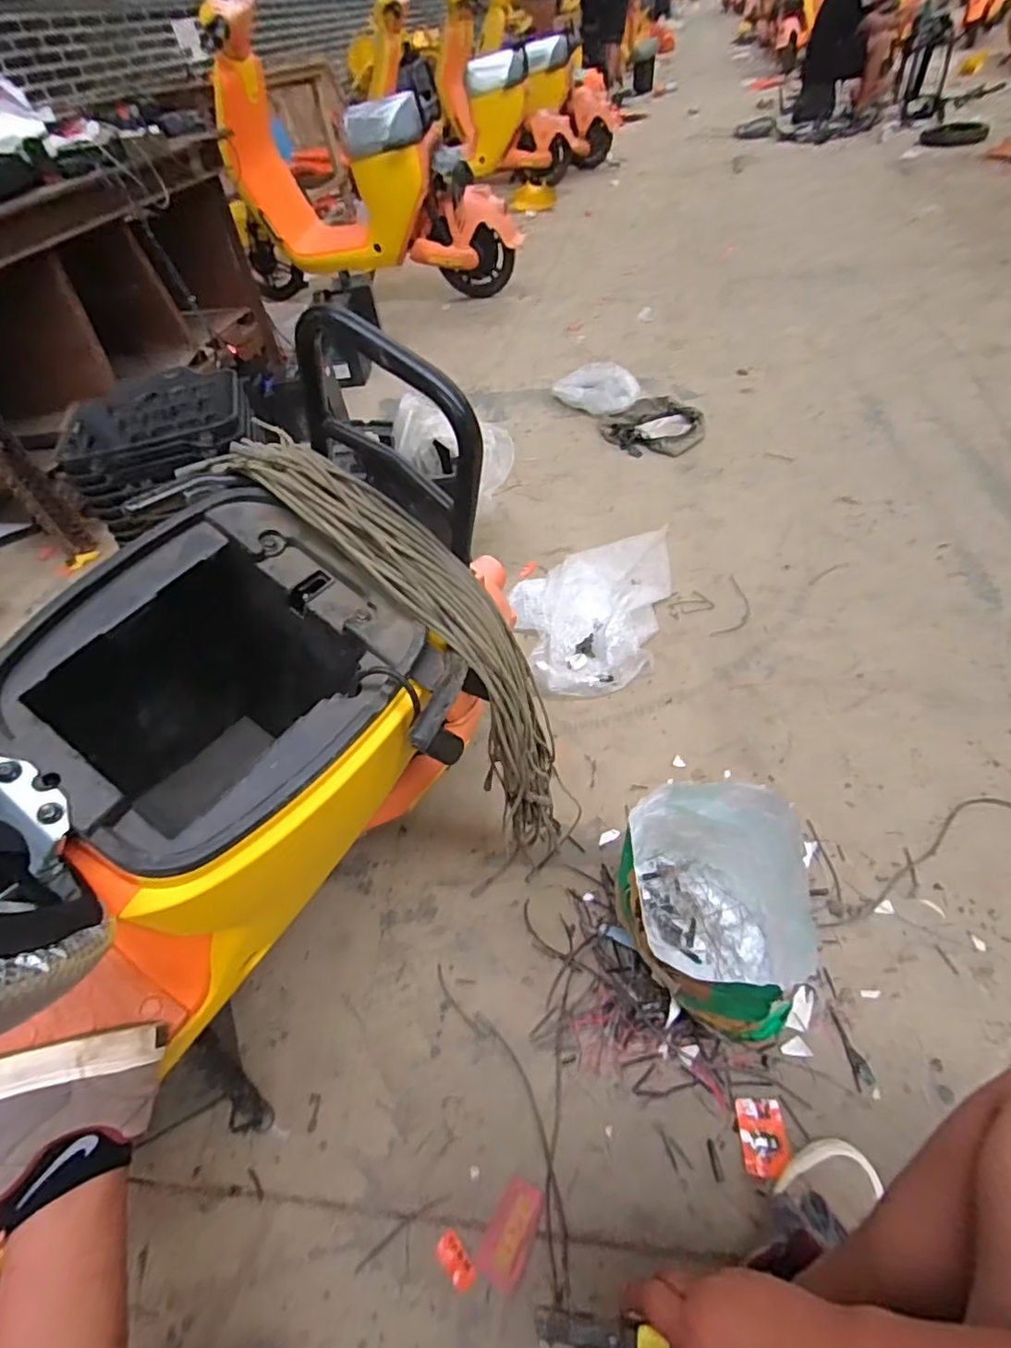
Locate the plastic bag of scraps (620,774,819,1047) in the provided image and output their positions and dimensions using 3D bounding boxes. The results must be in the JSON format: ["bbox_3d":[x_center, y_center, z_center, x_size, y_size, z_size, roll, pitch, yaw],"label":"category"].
[{"bbox_3d":[0.244,0.286,0.727,0.192,0.254,0.225,-1,50,6],"label":"plastic bag of scraps"}]

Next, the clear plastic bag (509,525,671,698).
[{"bbox_3d":[0.178,-0.164,1.250,0.321,0.056,0.500,7,52,12],"label":"clear plastic bag"}]

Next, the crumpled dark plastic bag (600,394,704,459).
[{"bbox_3d":[0.453,-0.732,1.724,0.300,0.034,0.261,-37,56,-22],"label":"crumpled dark plastic bag"}]

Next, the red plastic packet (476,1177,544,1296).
[{"bbox_3d":[0.007,0.614,0.644,0.044,0.004,0.091,22,56,23],"label":"red plastic packet"}]

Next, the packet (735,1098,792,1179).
[{"bbox_3d":[0.298,0.533,0.675,0.050,0.006,0.070,-3,50,4],"label":"packet"}]

